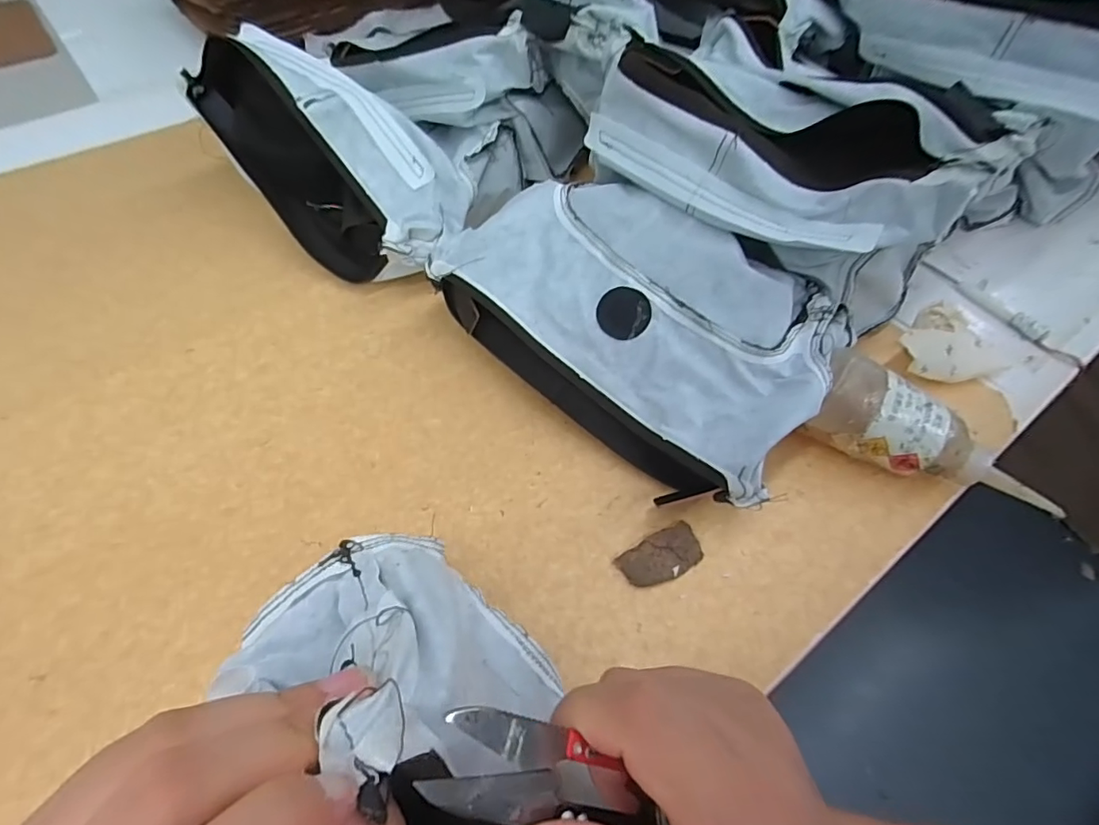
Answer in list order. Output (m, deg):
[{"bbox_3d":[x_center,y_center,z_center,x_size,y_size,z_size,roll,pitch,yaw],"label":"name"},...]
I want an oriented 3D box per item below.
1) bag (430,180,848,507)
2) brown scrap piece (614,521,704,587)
[{"bbox_3d":[0.072,-0.078,0.408,0.283,0.091,0.195,37,63,20],"label":"bag"},{"bbox_3d":[0.074,0.094,0.340,0.055,0.007,0.029,-25,61,-18],"label":"brown scrap piece"}]

